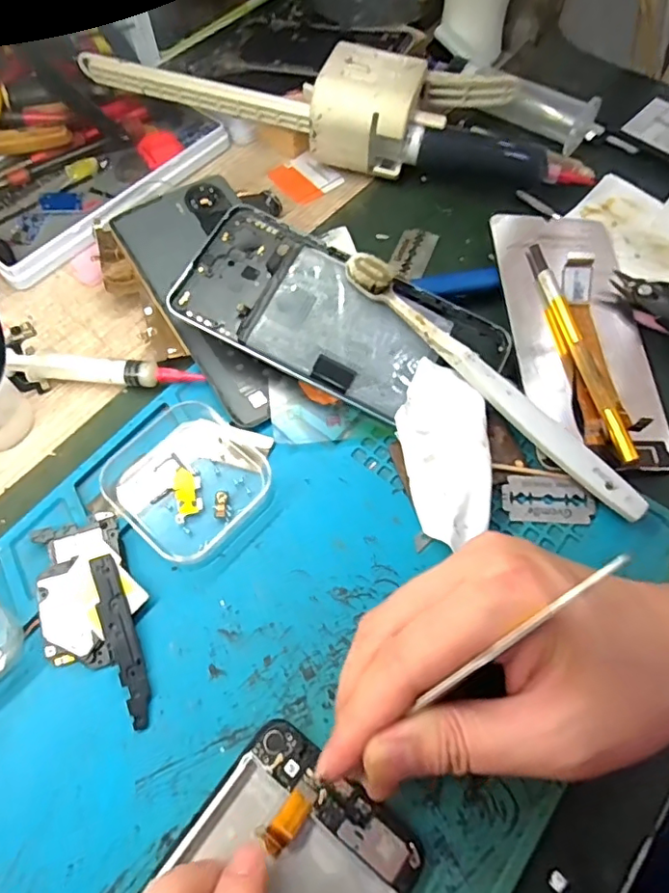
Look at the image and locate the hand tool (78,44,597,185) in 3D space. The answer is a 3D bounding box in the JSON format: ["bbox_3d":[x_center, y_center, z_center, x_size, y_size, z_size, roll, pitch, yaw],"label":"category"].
[{"bbox_3d":[0.001,-0.218,0.361,0.330,0.050,0.074,8,63,4],"label":"hand tool"}]

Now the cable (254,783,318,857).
[{"bbox_3d":[-0.017,0.135,0.203,0.011,0.004,0.024,38,75,18],"label":"cable"}]

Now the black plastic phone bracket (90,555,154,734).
[{"bbox_3d":[-0.089,0.080,0.233,0.012,0.004,0.071,-15,70,-29],"label":"black plastic phone bracket"}]

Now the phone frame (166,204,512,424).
[{"bbox_3d":[0.002,-0.065,0.289,0.163,0.009,0.077,28,72,4],"label":"phone frame"}]

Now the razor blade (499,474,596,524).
[{"bbox_3d":[0.101,0.025,0.264,0.041,0.004,0.023,3,72,4],"label":"razor blade"}]

